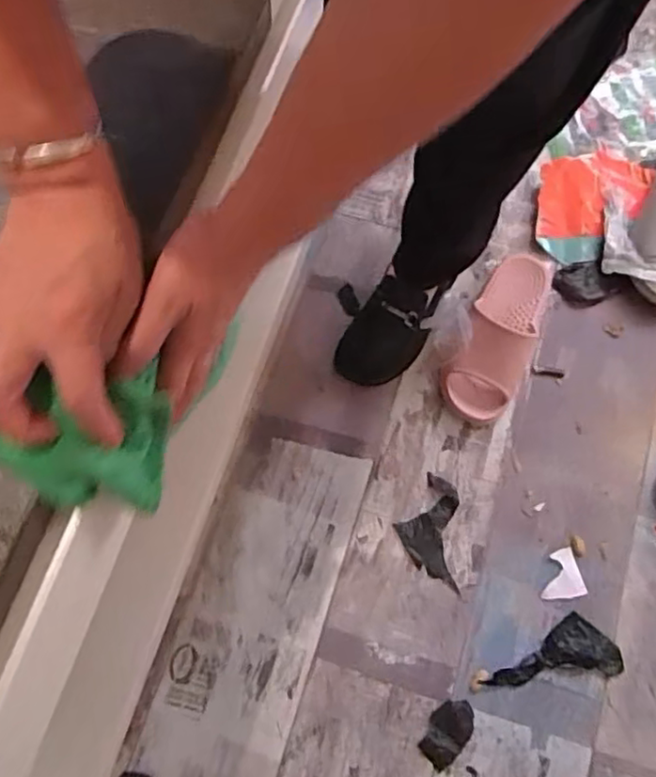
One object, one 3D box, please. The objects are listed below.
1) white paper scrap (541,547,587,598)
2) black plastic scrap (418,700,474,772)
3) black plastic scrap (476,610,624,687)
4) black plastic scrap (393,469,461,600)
[{"bbox_3d":[0.286,0.225,0.782,0.051,0.004,0.058,-2,71,1],"label":"white paper scrap"},{"bbox_3d":[0.136,0.391,0.730,0.044,0.004,0.075,40,77,14],"label":"black plastic scrap"},{"bbox_3d":[0.258,0.306,0.750,0.157,0.008,0.067,-6,71,0],"label":"black plastic scrap"},{"bbox_3d":[0.125,0.177,0.802,0.075,0.005,0.135,5,71,4],"label":"black plastic scrap"}]

